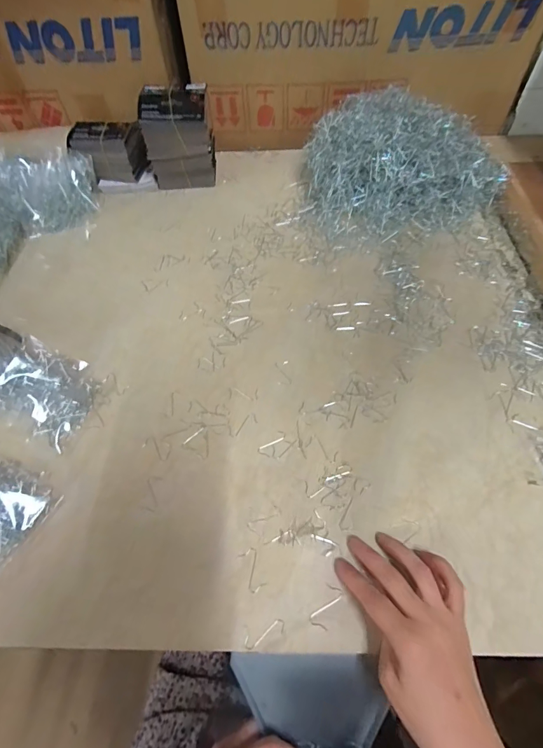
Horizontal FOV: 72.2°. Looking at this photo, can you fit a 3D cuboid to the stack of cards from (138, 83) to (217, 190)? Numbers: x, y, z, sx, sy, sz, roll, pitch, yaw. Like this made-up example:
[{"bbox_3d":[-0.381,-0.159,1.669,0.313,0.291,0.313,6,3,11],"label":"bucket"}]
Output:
[{"bbox_3d":[-0.149,-0.379,0.615,0.109,0.141,0.069,-9,58,-4],"label":"stack of cards"}]

